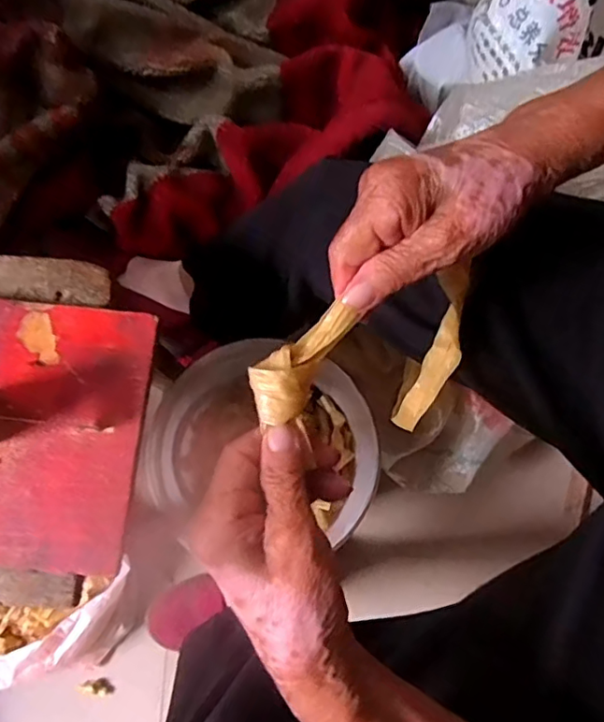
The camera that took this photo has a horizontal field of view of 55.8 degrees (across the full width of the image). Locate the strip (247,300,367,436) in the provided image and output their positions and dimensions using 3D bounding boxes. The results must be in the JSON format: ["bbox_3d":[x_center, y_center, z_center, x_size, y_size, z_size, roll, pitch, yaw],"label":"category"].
[{"bbox_3d":[-0.001,-0.001,0.282,0.030,0.012,0.067,37,75,6],"label":"strip"}]

